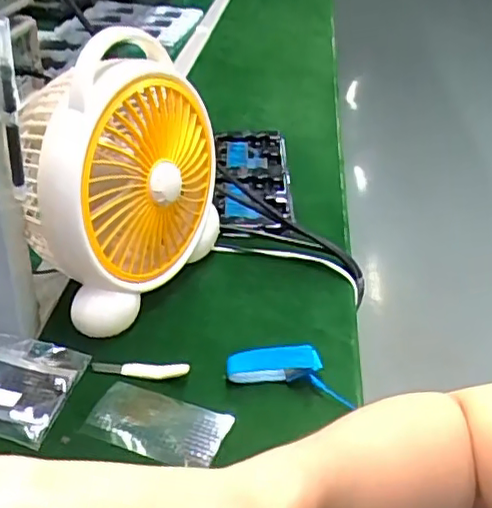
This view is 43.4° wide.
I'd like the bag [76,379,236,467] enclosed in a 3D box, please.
[{"bbox_3d":[-0.072,0.139,0.503,0.110,0.008,0.058,10,34,17],"label":"bag"}]

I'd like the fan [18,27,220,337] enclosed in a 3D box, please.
[{"bbox_3d":[-0.118,-0.071,0.591,0.117,0.241,0.201,14,35,15],"label":"fan"}]

